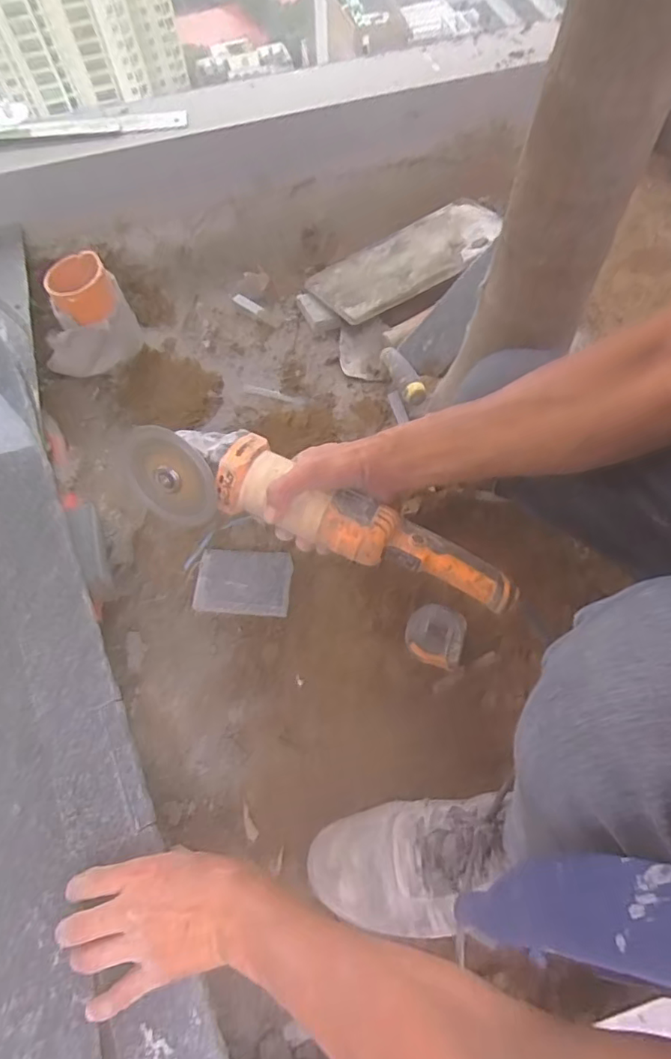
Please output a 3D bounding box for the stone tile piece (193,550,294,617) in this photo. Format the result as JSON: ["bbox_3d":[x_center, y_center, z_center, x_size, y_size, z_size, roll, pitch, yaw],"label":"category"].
[{"bbox_3d":[-0.122,0.067,0.714,0.126,0.015,0.085,5,66,3],"label":"stone tile piece"}]

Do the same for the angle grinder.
[{"bbox_3d":[-0.015,-0.018,0.527,0.380,0.077,0.100,20,68,4],"label":"angle grinder"}]

